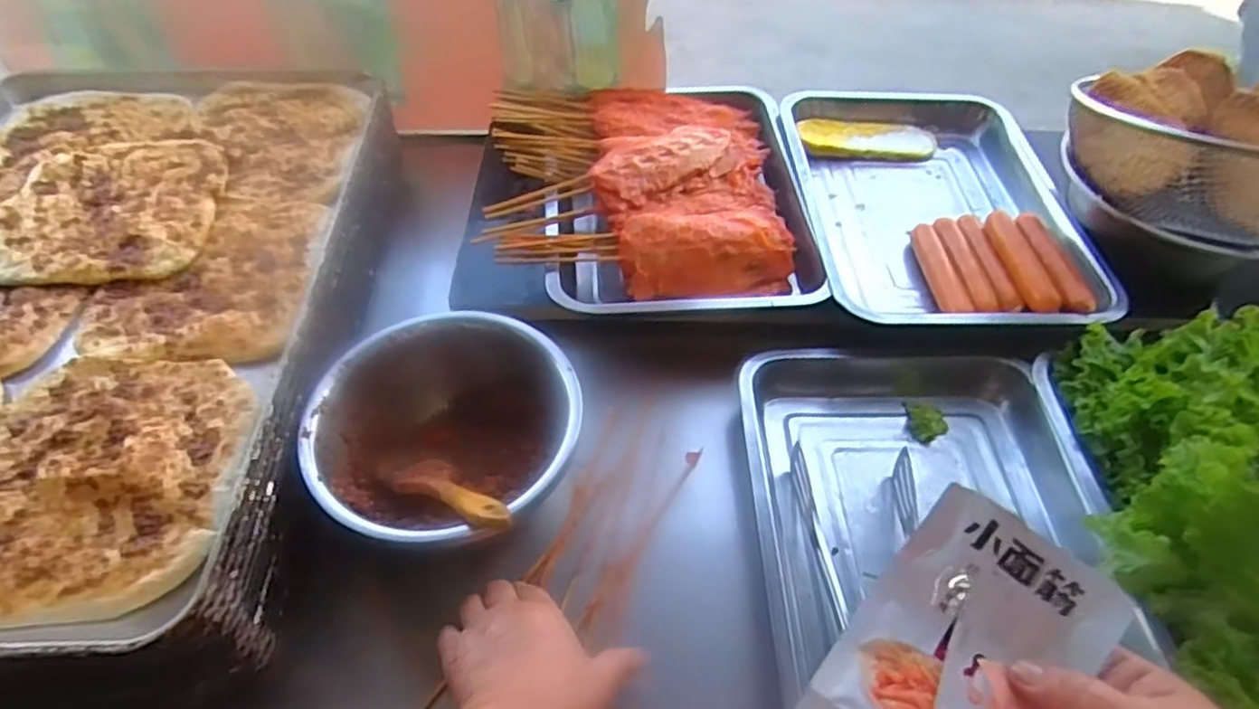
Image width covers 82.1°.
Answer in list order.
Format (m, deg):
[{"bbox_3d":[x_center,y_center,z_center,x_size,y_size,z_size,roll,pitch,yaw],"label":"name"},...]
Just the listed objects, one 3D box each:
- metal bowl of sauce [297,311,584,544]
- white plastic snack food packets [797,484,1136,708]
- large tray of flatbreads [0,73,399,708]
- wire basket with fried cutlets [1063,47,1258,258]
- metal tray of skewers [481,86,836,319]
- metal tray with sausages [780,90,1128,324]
[{"bbox_3d":[-0.144,0.059,0.537,0.176,0.082,0.182,1,49,-1],"label":"metal bowl of sauce"},{"bbox_3d":[0.159,0.137,0.335,0.096,0.032,0.142,35,56,26],"label":"white plastic snack food packets"},{"bbox_3d":[-0.450,-0.026,0.624,0.416,0.133,0.599,0,49,-2],"label":"large tray of flatbreads"},{"bbox_3d":[0.517,-0.192,0.637,0.214,0.091,0.209,1,49,-1],"label":"wire basket with fried cutlets"},{"bbox_3d":[0.015,-0.175,0.728,0.308,0.075,0.332,0,49,-2],"label":"metal tray of skewers"},{"bbox_3d":[0.302,-0.155,0.737,0.261,0.056,0.355,0,49,-2],"label":"metal tray with sausages"}]

